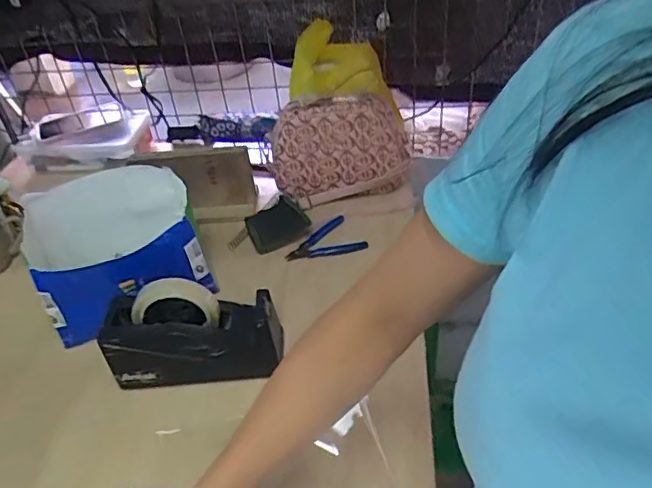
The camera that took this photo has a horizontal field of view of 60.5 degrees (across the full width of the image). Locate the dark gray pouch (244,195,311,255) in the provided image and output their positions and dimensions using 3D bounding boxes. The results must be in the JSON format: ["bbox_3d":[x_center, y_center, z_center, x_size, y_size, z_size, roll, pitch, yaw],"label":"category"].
[{"bbox_3d":[-0.079,-0.029,0.885,0.092,0.041,0.062,-27,44,-25],"label":"dark gray pouch"}]

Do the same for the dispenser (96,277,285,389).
[{"bbox_3d":[-0.157,0.100,0.666,0.202,0.113,0.076,-4,39,2],"label":"dispenser"}]

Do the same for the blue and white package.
[{"bbox_3d":[-0.291,0.009,0.784,0.226,0.129,0.212,-21,41,-19],"label":"blue and white package"}]

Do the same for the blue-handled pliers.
[{"bbox_3d":[-0.006,0.000,0.867,0.115,0.012,0.077,-21,41,-19],"label":"blue-handled pliers"}]

